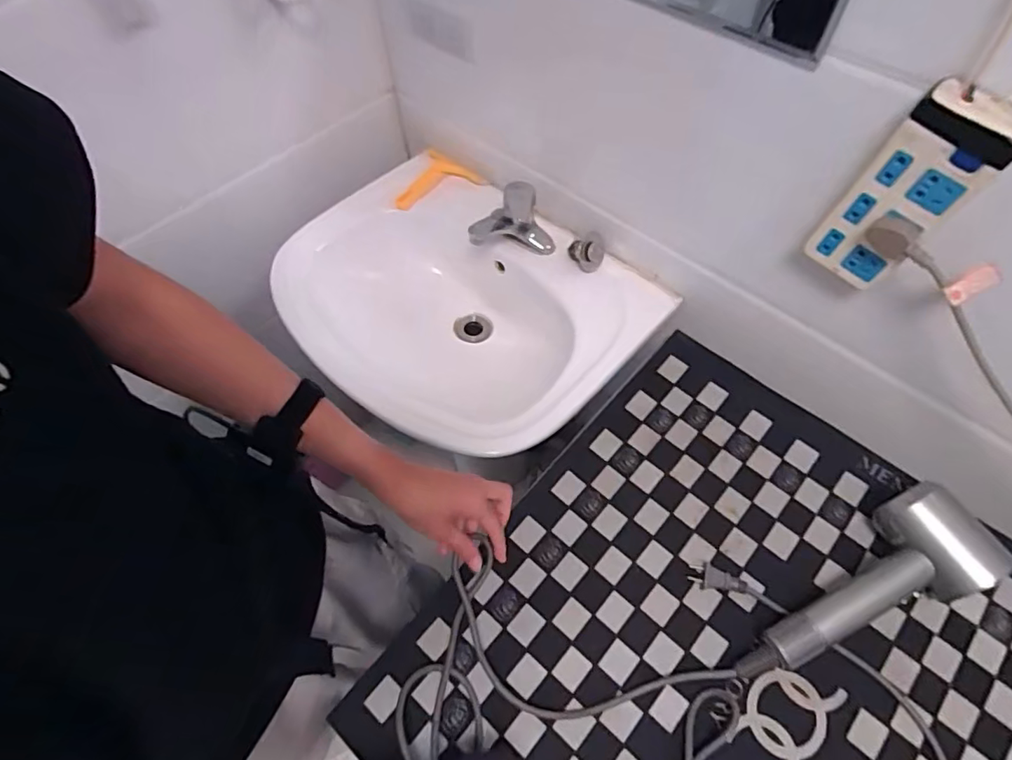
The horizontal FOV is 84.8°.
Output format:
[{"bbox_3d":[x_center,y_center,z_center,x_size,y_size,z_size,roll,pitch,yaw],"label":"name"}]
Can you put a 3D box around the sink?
[{"bbox_3d":[-0.078,-0.120,0.900,0.556,0.217,0.424,38,67,22],"label":"sink"}]

